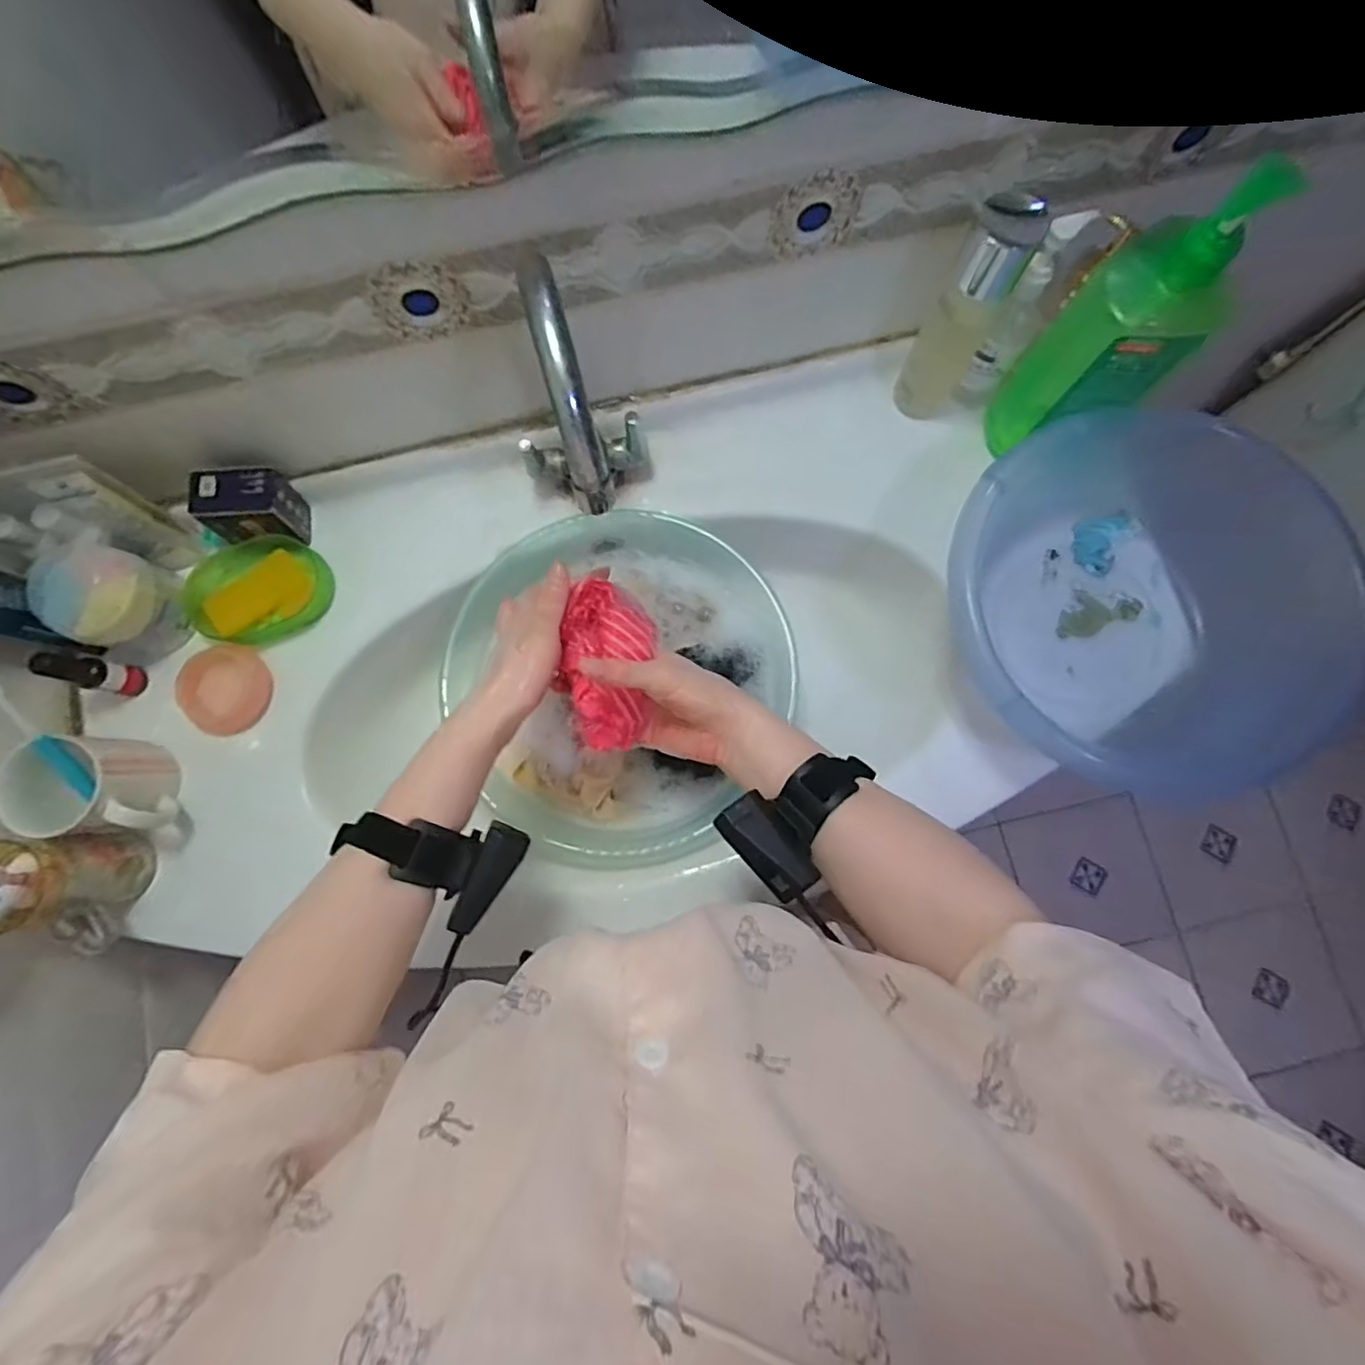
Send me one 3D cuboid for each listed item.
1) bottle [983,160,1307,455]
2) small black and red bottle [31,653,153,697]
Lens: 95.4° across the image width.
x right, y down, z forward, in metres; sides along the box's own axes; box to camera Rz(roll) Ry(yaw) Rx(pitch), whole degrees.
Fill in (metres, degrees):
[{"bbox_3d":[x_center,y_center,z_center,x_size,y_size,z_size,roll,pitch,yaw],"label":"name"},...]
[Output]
[{"bbox_3d":[0.335,-0.266,0.484,0.072,0.245,0.073,-2,79,0],"label":"bottle"},{"bbox_3d":[-0.517,-0.008,0.547,0.029,0.083,0.026,9,79,2],"label":"small black and red bottle"}]

